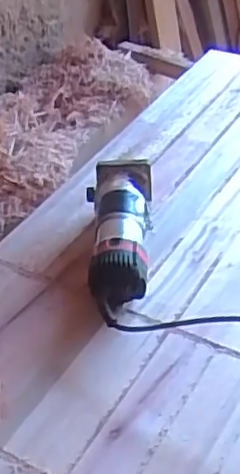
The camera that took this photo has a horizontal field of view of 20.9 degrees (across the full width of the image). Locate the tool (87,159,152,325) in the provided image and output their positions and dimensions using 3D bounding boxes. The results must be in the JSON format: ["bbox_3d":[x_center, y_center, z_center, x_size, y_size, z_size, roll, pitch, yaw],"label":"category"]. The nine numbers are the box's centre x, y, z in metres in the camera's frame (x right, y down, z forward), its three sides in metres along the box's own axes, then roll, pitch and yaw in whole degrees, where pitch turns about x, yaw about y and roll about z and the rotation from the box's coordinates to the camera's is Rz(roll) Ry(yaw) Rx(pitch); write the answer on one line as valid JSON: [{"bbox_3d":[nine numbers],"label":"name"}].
[{"bbox_3d":[0.002,0.003,0.900,0.092,0.086,0.258,-2,41,0],"label":"tool"}]

